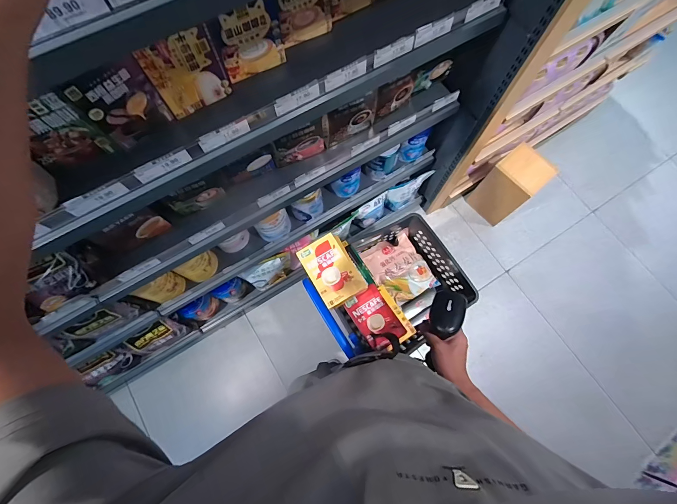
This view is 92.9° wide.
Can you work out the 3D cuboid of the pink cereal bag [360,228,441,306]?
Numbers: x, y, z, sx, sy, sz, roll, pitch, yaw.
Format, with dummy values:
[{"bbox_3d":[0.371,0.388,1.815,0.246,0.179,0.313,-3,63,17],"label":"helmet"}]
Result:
[{"bbox_3d":[0.232,0.061,1.219,0.214,0.052,0.241,-28,75,-8],"label":"pink cereal bag"}]

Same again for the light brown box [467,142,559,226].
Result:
[{"bbox_3d":[0.793,-0.303,1.506,0.182,0.348,0.195,-39,77,-11],"label":"light brown box"}]

